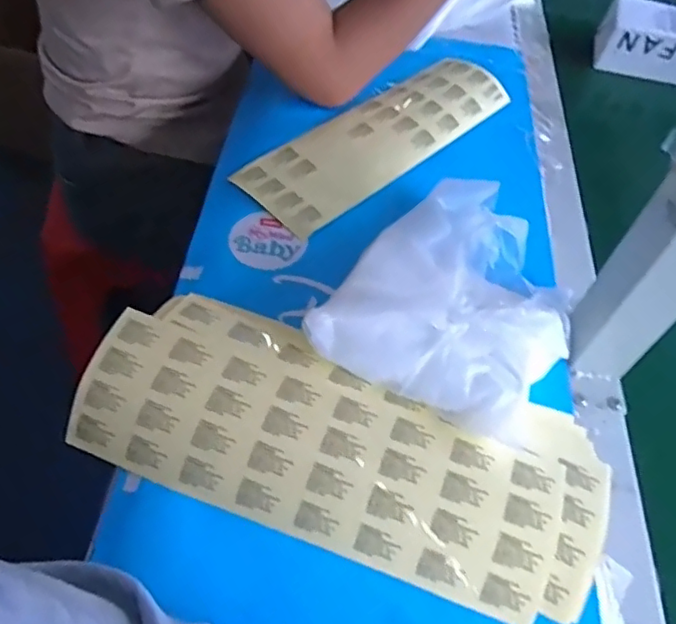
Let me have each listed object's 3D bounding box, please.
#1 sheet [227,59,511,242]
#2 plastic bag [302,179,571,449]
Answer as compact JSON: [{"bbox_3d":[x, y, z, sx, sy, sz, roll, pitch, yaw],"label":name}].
[{"bbox_3d":[0.043,-0.171,0.561,0.290,0.013,0.098,-38,64,-26],"label":"sheet"},{"bbox_3d":[0.094,-0.019,0.422,0.150,0.056,0.210,26,56,16],"label":"plastic bag"}]

